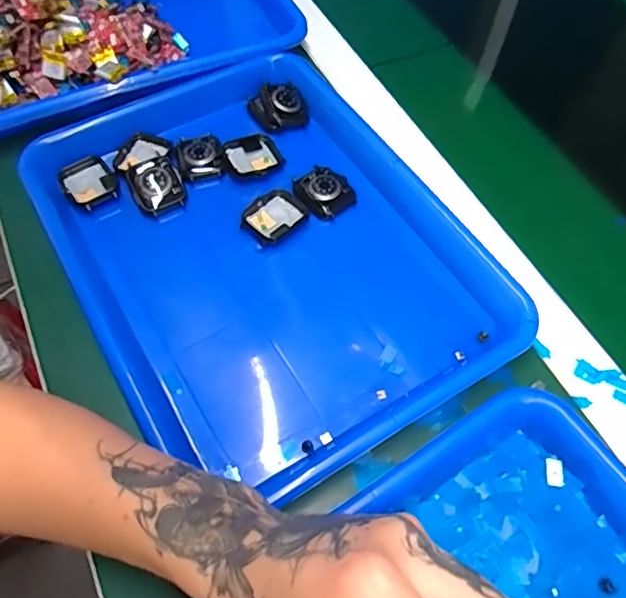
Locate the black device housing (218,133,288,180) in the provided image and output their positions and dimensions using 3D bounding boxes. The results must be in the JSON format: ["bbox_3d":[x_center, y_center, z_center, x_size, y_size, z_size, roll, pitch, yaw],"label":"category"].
[{"bbox_3d":[-0.048,-0.115,0.458,0.049,0.013,0.038,-27,63,-14],"label":"black device housing"}]

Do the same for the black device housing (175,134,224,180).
[{"bbox_3d":[-0.092,-0.116,0.459,0.035,0.009,0.038,-12,61,-7],"label":"black device housing"}]

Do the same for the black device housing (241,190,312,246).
[{"bbox_3d":[-0.028,-0.062,0.426,0.038,0.007,0.047,38,67,20],"label":"black device housing"}]

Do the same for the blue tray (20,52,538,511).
[{"bbox_3d":[-0.034,-0.042,0.417,0.268,0.034,0.331,-28,64,-15],"label":"blue tray"}]

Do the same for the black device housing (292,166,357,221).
[{"bbox_3d":[0.008,-0.084,0.440,0.040,0.009,0.043,-28,64,-15],"label":"black device housing"}]

